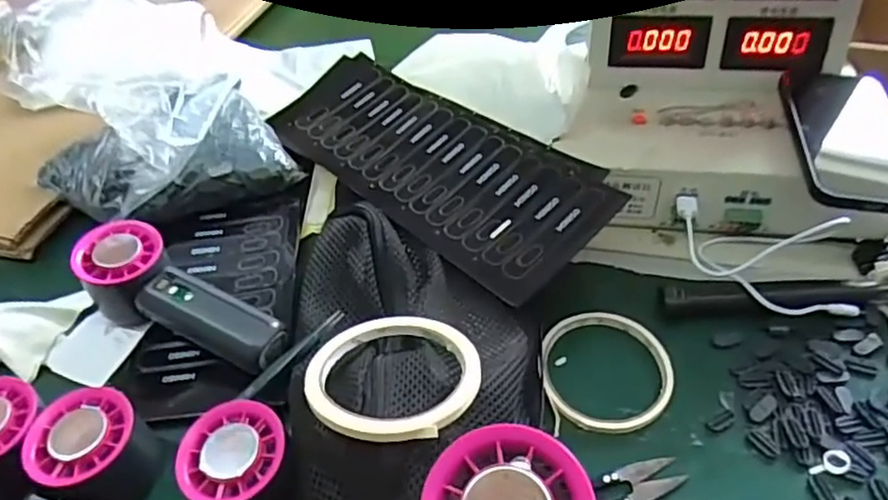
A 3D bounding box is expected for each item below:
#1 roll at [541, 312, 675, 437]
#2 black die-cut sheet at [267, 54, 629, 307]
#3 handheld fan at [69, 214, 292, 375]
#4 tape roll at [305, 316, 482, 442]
[{"bbox_3d":[0.105,0.075,0.428,0.082,0.008,0.090,-2,45,2],"label":"roll"},{"bbox_3d":[-0.018,-0.074,0.525,0.309,0.007,0.128,33,66,34],"label":"black die-cut sheet"},{"bbox_3d":[-0.180,0.037,0.446,0.160,0.054,0.058,25,55,26],"label":"handheld fan"},{"bbox_3d":[-0.028,0.069,0.365,0.095,0.008,0.086,11,41,19],"label":"tape roll"}]

